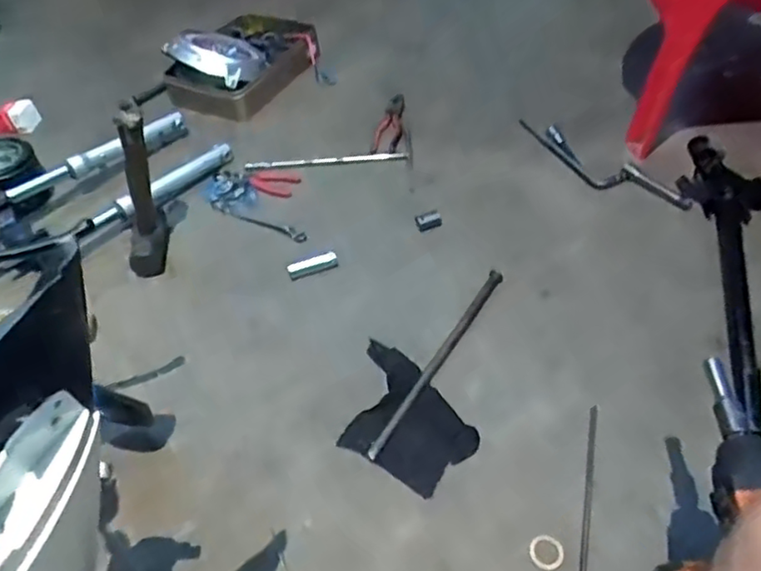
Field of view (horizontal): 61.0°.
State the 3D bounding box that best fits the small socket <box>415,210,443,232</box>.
[{"bbox_3d":[0.078,-0.104,1.053,0.043,0.025,0.022,-16,47,-8],"label":"small socket"}]

